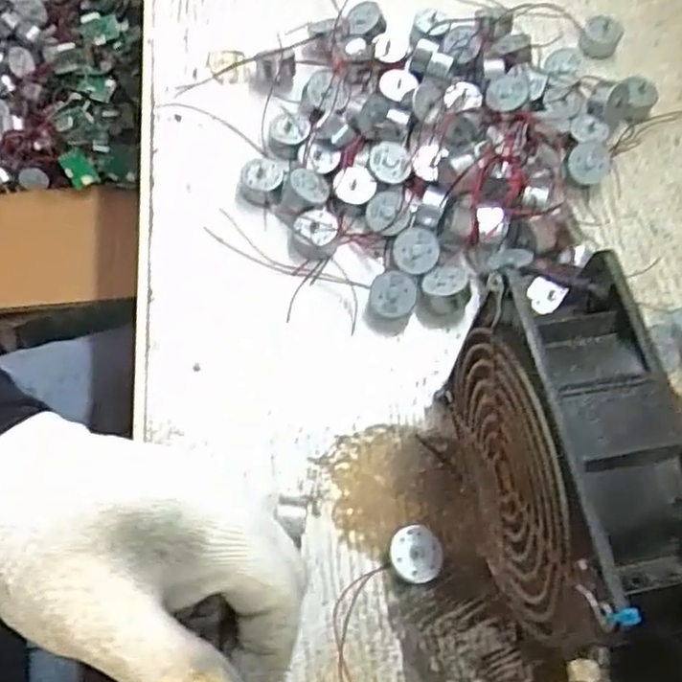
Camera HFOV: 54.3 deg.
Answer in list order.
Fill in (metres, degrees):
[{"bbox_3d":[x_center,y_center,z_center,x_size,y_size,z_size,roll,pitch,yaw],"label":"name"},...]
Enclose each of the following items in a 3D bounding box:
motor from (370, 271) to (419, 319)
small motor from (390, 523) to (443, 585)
[{"bbox_3d":[0.027,-0.024,0.342,0.024,0.014,0.023,1,96,5],"label":"motor"},{"bbox_3d":[0.032,0.094,0.293,0.022,0.015,0.023,1,65,-1],"label":"small motor"}]

